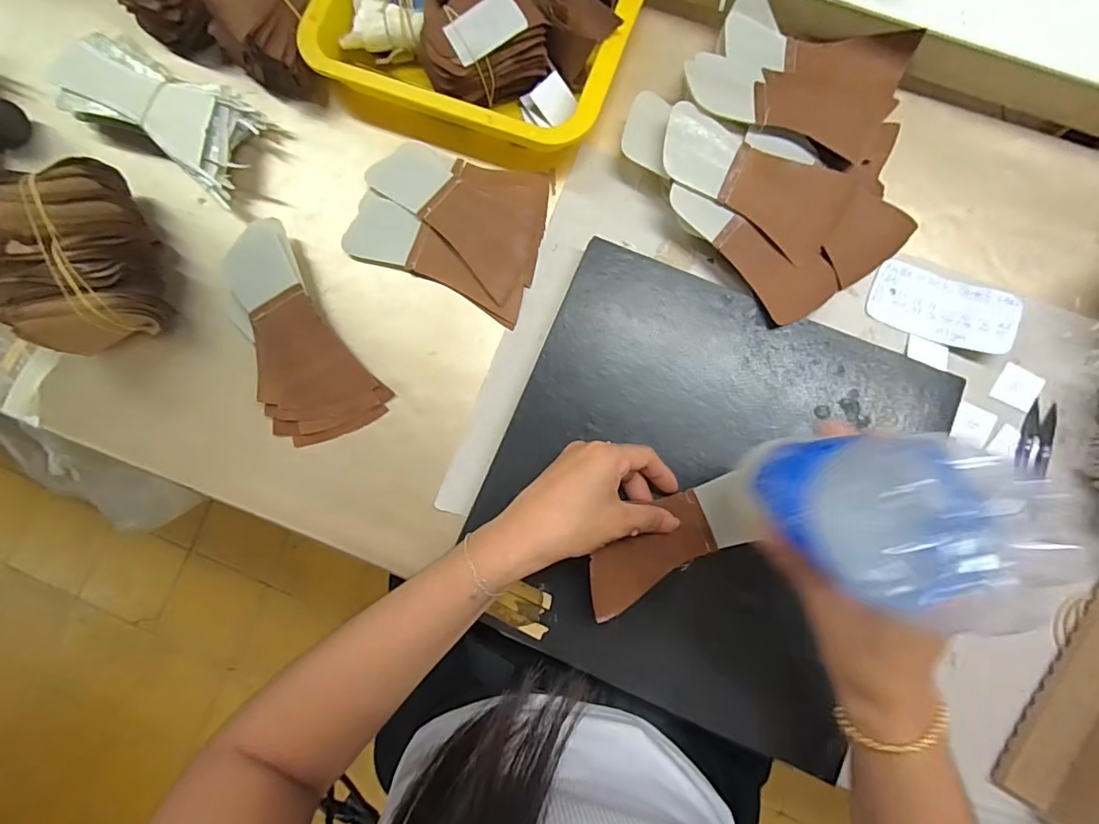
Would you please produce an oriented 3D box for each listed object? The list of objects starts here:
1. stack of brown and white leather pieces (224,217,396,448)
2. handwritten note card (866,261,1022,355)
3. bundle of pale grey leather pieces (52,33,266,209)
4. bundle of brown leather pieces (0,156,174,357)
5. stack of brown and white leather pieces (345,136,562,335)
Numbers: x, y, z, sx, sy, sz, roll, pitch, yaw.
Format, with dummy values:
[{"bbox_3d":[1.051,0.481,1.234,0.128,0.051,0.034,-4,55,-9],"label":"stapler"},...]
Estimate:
[{"bbox_3d":[-0.218,-0.059,0.416,0.091,0.030,0.182,-33,84,-1],"label":"stack of brown and white leather pieces"},{"bbox_3d":[0.307,-0.082,0.392,0.100,0.016,0.053,21,86,5],"label":"handwritten note card"},{"bbox_3d":[-0.336,-0.261,0.433,0.183,0.044,0.083,30,86,5],"label":"bundle of pale grey leather pieces"},{"bbox_3d":[-0.373,-0.126,0.404,0.090,0.078,0.137,-21,84,1],"label":"bundle of brown leather pieces"},{"bbox_3d":[-0.086,-0.155,0.423,0.157,0.015,0.126,13,85,4],"label":"stack of brown and white leather pieces"}]

